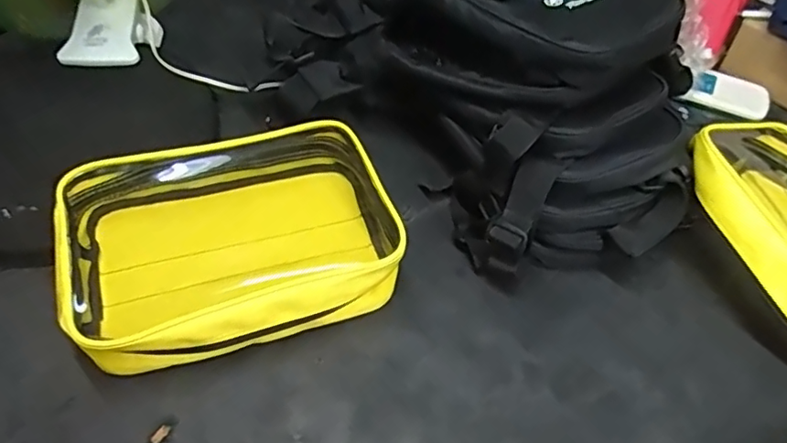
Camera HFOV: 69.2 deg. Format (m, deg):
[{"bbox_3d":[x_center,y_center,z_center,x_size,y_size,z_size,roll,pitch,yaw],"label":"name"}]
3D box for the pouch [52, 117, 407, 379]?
[{"bbox_3d":[-0.127,0.018,0.463,0.243,0.083,0.166,-16,53,-14],"label":"pouch"}]

